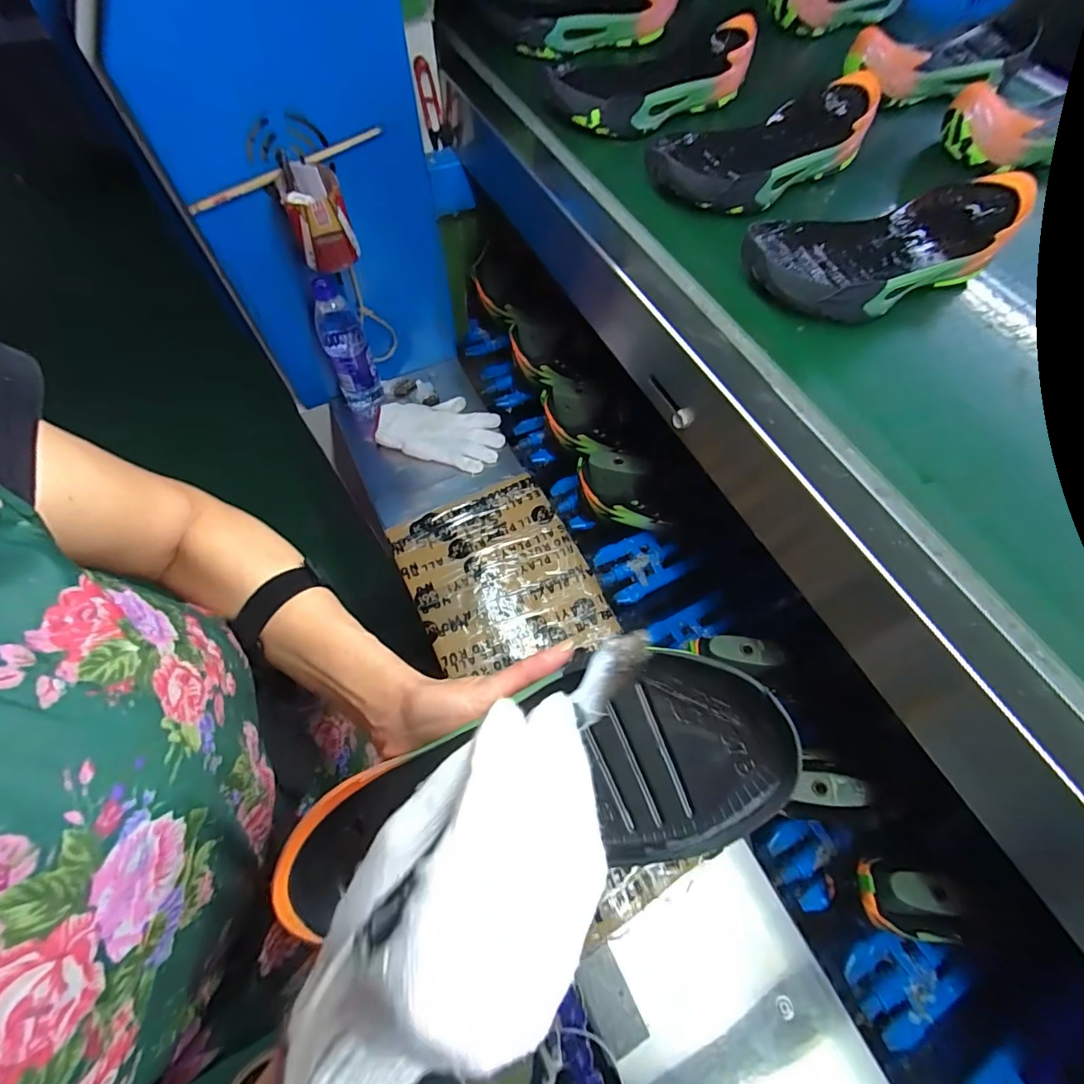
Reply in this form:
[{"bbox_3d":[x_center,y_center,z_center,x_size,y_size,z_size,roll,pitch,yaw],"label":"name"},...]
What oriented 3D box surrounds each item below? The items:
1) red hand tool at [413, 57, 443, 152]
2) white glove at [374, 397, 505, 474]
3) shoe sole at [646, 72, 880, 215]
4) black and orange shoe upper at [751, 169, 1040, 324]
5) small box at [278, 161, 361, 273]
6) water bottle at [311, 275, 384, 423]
[{"bbox_3d":[-0.136,-0.535,0.596,0.024,0.093,0.008,-29,69,-13],"label":"red hand tool"},{"bbox_3d":[-0.157,-0.190,0.793,0.189,0.055,0.128,12,66,5],"label":"white glove"},{"bbox_3d":[0.215,-0.392,0.475,0.251,0.034,0.112,-34,70,-14],"label":"shoe sole"},{"bbox_3d":[0.290,-0.251,0.410,0.257,0.037,0.108,-17,67,-8],"label":"black and orange shoe upper"},{"bbox_3d":[-0.263,-0.382,0.575,0.065,0.091,0.066,-21,67,-9],"label":"small box"},{"bbox_3d":[-0.292,-0.280,0.737,0.069,0.220,0.054,-28,69,-12],"label":"water bottle"}]

